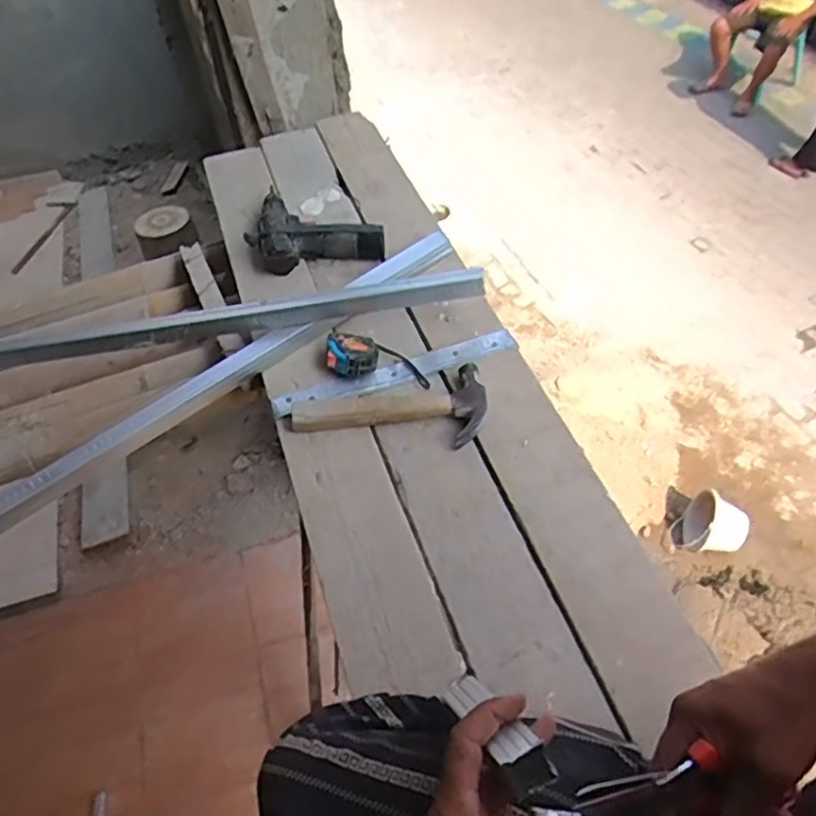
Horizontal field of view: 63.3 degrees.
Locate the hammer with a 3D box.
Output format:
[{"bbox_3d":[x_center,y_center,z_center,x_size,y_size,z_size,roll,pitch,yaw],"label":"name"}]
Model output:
[{"bbox_3d":[-0.021,0.009,0.842,0.249,0.032,0.111,-9,51,-4],"label":"hammer"}]

